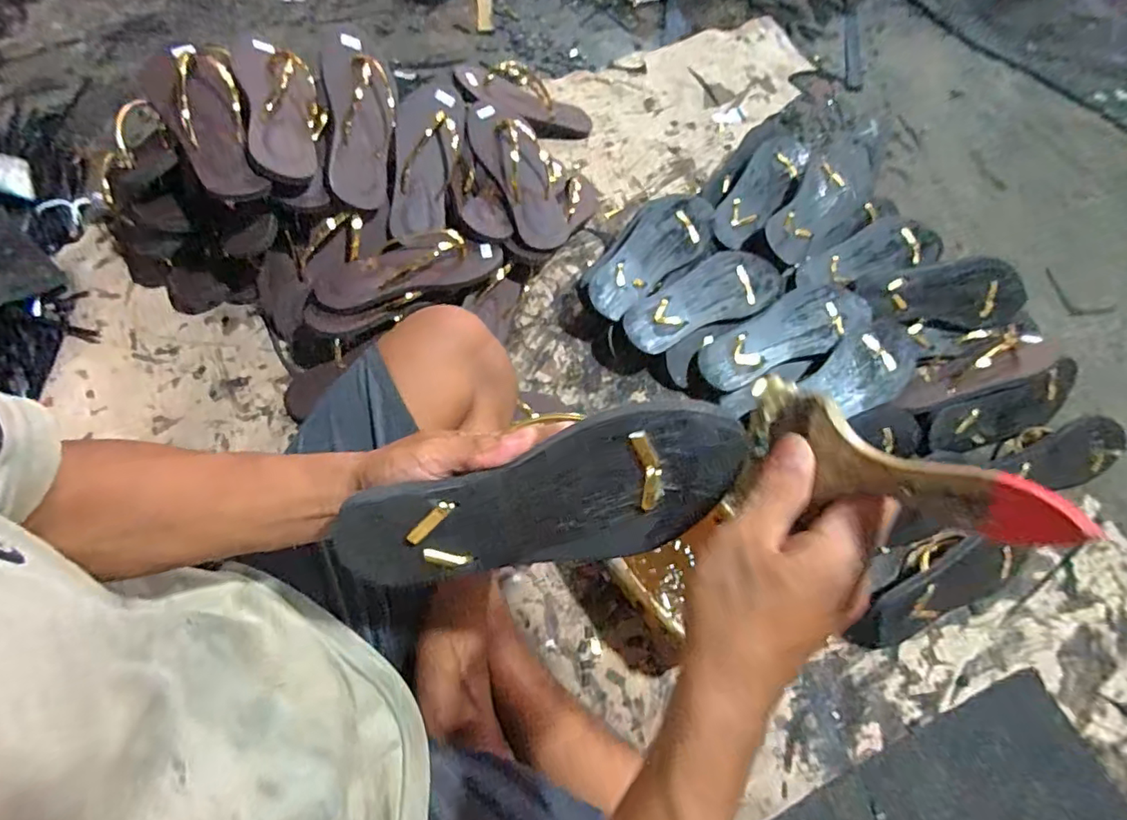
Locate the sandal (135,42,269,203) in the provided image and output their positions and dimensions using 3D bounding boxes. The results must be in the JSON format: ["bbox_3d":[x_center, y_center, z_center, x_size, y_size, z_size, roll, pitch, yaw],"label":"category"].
[{"bbox_3d":[-0.404,-0.327,0.625,0.096,0.044,0.204,-25,87,-12],"label":"sandal"}]

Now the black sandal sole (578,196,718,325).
[{"bbox_3d":[0.119,-0.215,0.728,0.233,0.032,0.084,-40,74,-17],"label":"black sandal sole"}]

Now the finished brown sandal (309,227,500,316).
[{"bbox_3d":[-0.193,-0.181,0.671,0.226,0.037,0.081,-18,69,-9],"label":"finished brown sandal"}]

